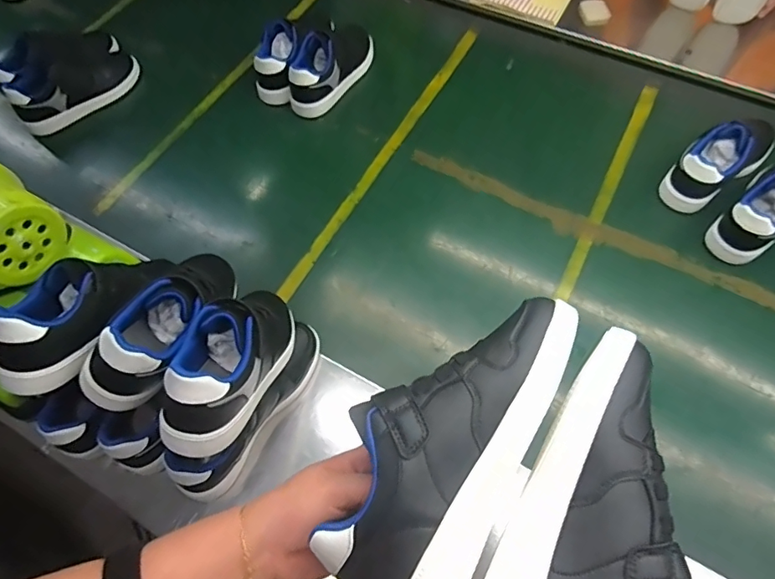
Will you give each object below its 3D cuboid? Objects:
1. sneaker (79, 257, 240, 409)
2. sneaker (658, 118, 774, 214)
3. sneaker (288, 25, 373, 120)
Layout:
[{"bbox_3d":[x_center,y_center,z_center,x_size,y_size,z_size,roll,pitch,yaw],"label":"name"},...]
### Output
[{"bbox_3d":[-0.221,0.022,0.529,0.085,0.092,0.214,15,44,10],"label":"sneaker"},{"bbox_3d":[0.513,-0.204,0.761,0.203,0.109,0.073,-33,66,-15],"label":"sneaker"},{"bbox_3d":[-0.092,-0.419,0.882,0.084,0.098,0.236,23,65,12],"label":"sneaker"}]

